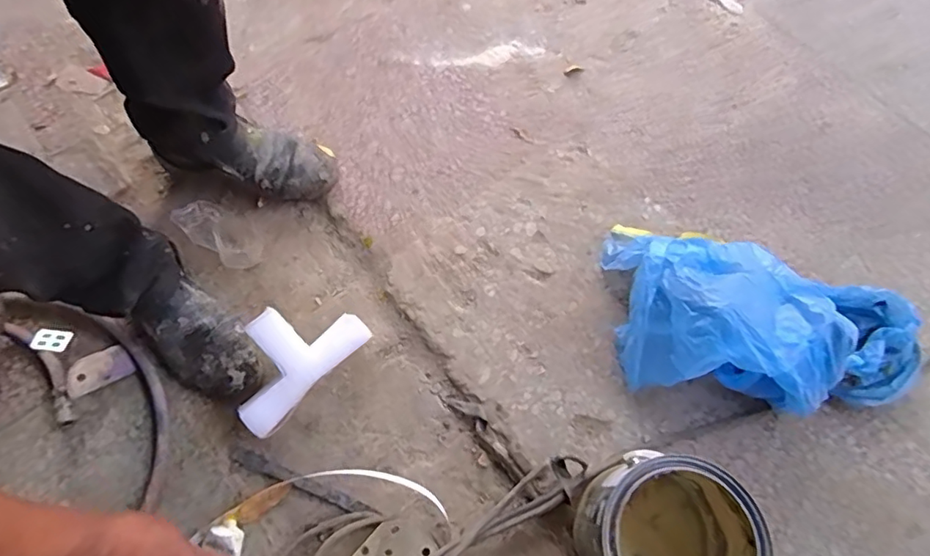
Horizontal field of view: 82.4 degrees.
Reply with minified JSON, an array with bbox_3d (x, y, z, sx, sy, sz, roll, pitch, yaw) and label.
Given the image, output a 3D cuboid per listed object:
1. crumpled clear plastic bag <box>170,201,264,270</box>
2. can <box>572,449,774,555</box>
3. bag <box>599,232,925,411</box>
[{"bbox_3d":[-0.345,-0.065,0.752,0.113,0.056,0.065,33,73,14],"label":"crumpled clear plastic bag"},{"bbox_3d":[0.201,0.266,0.545,0.153,0.152,0.141,-1,68,2],"label":"can"},{"bbox_3d":[0.357,0.049,0.635,0.376,0.135,0.206,14,69,7],"label":"bag"}]

